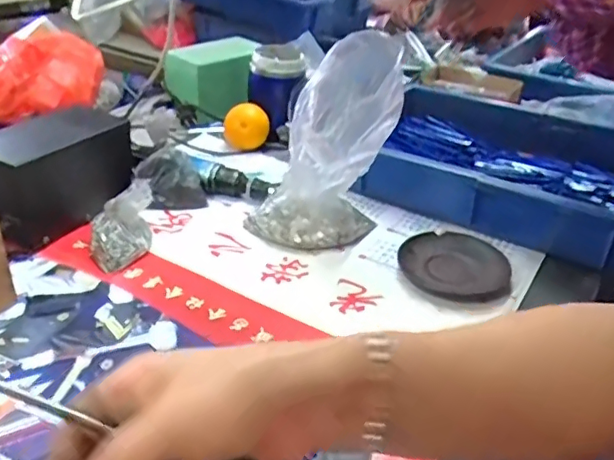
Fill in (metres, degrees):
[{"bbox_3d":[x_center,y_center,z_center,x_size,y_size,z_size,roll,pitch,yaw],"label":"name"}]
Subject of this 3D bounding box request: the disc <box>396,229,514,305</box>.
[{"bbox_3d":[0.155,0.037,0.601,0.114,0.014,0.103,12,33,13],"label":"disc"}]

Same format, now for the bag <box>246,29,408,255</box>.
[{"bbox_3d":[0.029,-0.077,0.579,0.094,0.246,0.093,-29,63,-38],"label":"bag"}]

